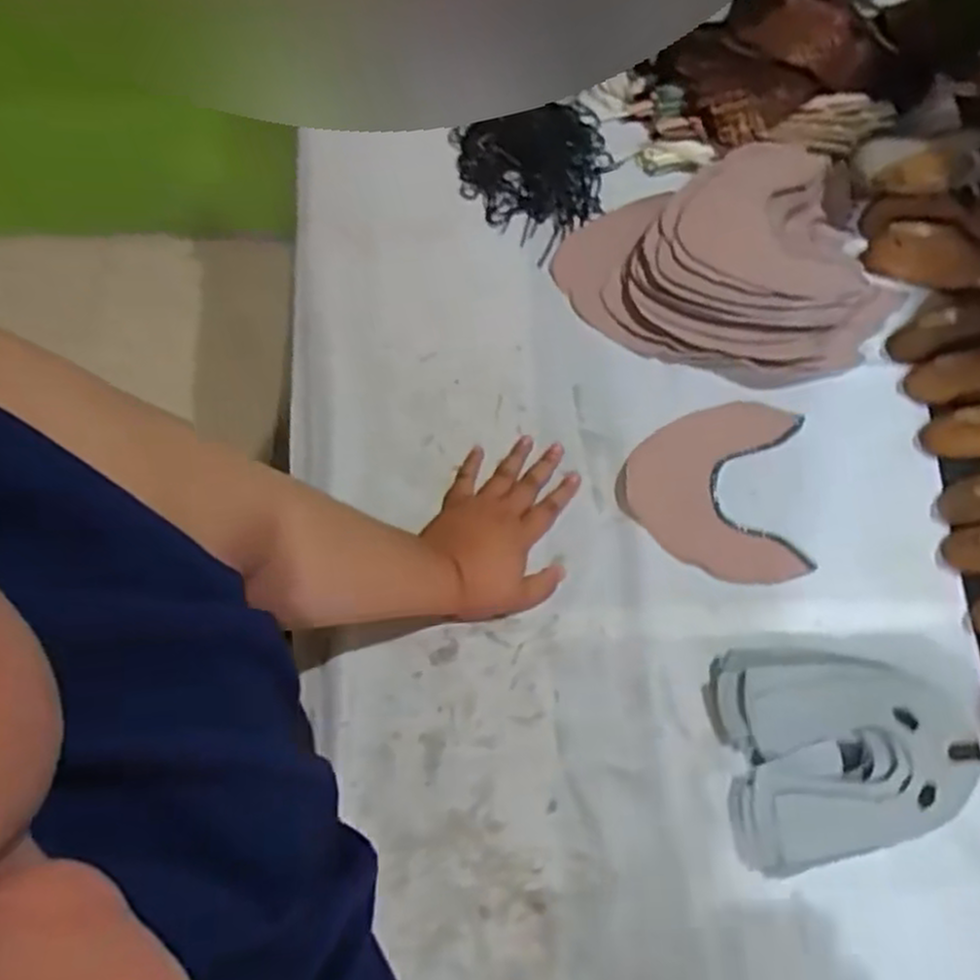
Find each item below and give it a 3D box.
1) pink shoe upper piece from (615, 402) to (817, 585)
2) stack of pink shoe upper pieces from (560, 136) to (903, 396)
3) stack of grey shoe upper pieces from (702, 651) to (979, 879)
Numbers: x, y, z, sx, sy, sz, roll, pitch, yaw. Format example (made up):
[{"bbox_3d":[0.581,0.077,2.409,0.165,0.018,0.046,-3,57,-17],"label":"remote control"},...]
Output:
[{"bbox_3d":[0.198,0.002,0.701,0.159,0.004,0.159,1,77,3],"label":"pink shoe upper piece"},{"bbox_3d":[0.228,-0.203,0.740,0.294,0.045,0.233,-18,74,-6],"label":"stack of pink shoe upper pieces"},{"bbox_3d":[0.279,0.205,0.616,0.182,0.049,0.161,-8,73,-3],"label":"stack of grey shoe upper pieces"}]

